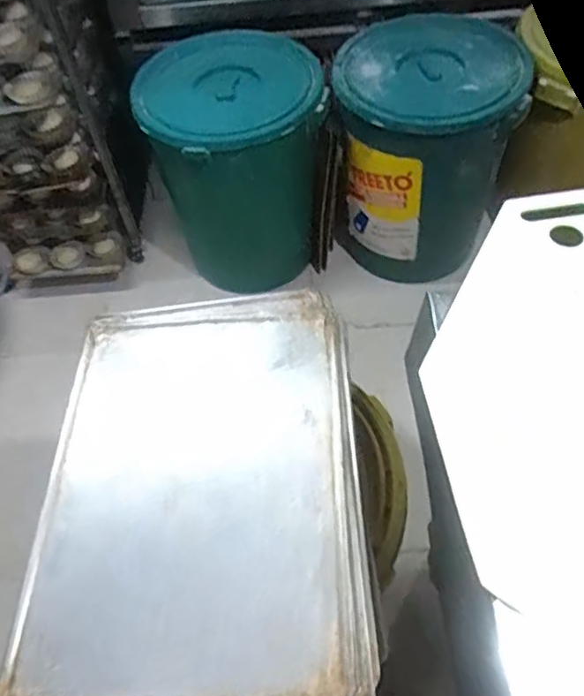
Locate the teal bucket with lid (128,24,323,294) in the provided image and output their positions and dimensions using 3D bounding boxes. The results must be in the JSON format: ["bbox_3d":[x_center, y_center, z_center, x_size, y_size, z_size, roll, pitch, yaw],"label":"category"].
[{"bbox_3d":[-0.137,-0.482,1.617,0.411,0.505,0.390,-2,54,3],"label":"teal bucket with lid"}]

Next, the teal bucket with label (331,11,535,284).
[{"bbox_3d":[0.328,-0.470,1.566,0.432,0.512,0.362,5,55,8],"label":"teal bucket with label"}]

